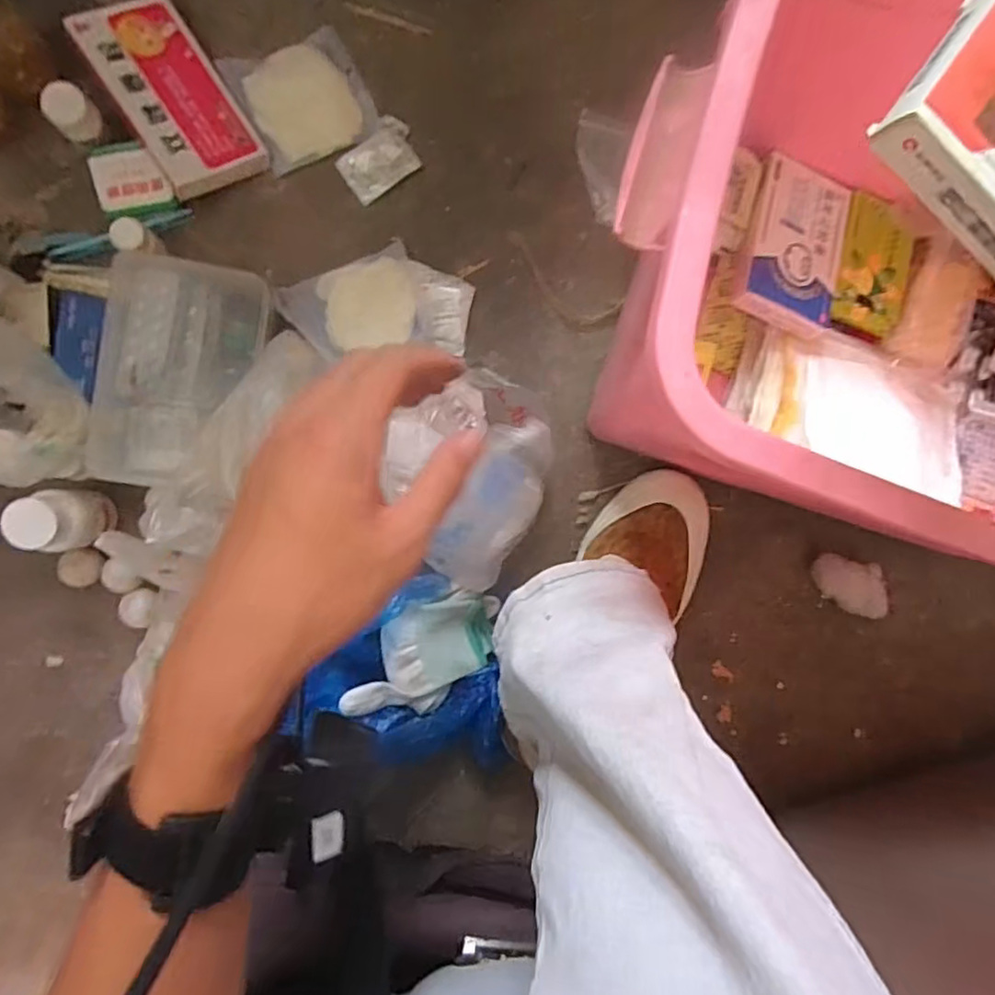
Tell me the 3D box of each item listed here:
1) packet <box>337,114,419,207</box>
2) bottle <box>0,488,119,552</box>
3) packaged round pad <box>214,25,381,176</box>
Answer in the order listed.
[{"bbox_3d":[-0.100,-0.287,0.529,0.067,0.006,0.047,-40,96,-4],"label":"packet"},{"bbox_3d":[-0.329,0.017,0.471,0.044,0.069,0.044,-5,93,-7],"label":"bottle"},{"bbox_3d":[-0.160,-0.331,0.517,0.100,0.019,0.095,-27,95,-5],"label":"packaged round pad"}]

